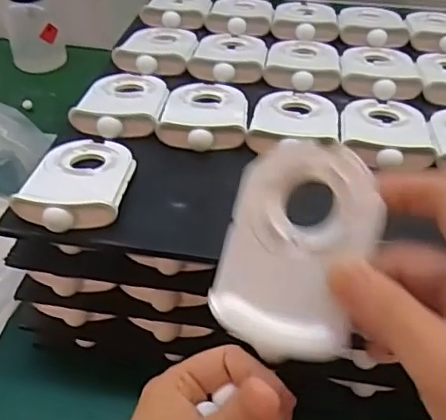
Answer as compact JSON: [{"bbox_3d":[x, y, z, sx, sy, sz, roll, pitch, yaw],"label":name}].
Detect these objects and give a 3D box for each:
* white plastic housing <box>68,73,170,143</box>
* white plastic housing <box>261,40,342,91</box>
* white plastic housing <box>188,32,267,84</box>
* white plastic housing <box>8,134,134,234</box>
[{"bbox_3d":[-0.070,-0.080,0.424,0.059,0.012,0.091,4,40,4],"label":"white plastic housing"},{"bbox_3d":[0.064,-0.121,0.475,0.057,0.014,0.084,5,40,5],"label":"white plastic housing"},{"bbox_3d":[0.006,-0.128,0.477,0.057,0.014,0.082,6,40,6],"label":"white plastic housing"},{"bbox_3d":[-0.085,-0.021,0.353,0.058,0.014,0.089,3,40,2],"label":"white plastic housing"}]

